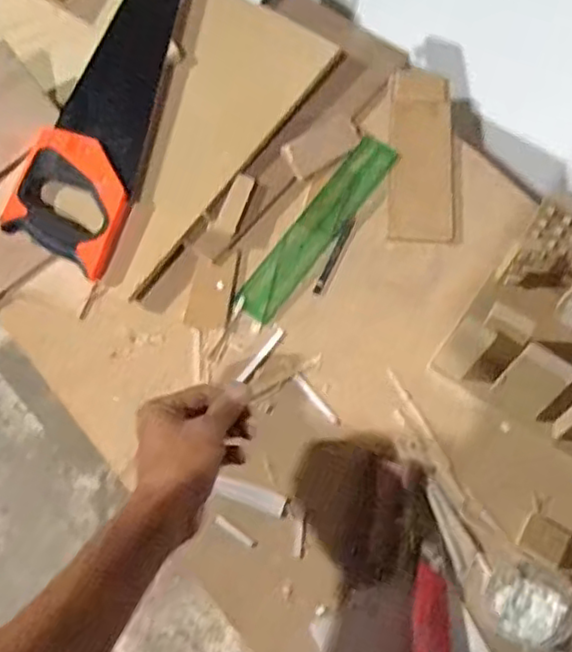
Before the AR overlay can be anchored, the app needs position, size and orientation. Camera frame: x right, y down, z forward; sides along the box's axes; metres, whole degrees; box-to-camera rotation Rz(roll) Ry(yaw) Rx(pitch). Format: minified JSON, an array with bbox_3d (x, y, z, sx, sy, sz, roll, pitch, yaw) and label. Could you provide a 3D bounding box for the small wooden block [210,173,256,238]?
[{"bbox_3d":[-0.053,-0.127,0.705,0.022,0.014,0.070,21,68,9],"label":"small wooden block"}]

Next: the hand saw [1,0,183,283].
[{"bbox_3d":[-0.161,-0.286,0.734,0.109,0.028,0.477,19,72,-1],"label":"hand saw"}]

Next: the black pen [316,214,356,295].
[{"bbox_3d":[0.053,-0.077,0.719,0.010,0.008,0.098,22,68,10],"label":"black pen"}]

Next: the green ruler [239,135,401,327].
[{"bbox_3d":[0.036,-0.109,0.726,0.046,0.004,0.247,35,74,7],"label":"green ruler"}]

